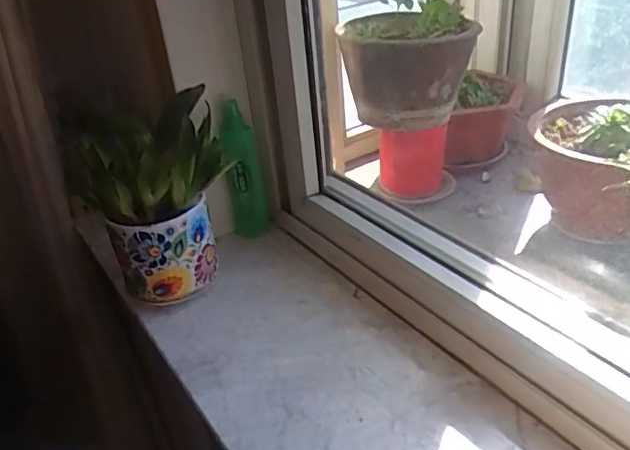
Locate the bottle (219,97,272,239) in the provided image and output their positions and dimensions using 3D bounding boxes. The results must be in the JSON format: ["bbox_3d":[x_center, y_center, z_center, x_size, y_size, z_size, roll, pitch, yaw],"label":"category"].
[{"bbox_3d":[-0.099,-0.070,0.811,0.055,0.186,0.050,-9,31,-6],"label":"bottle"}]

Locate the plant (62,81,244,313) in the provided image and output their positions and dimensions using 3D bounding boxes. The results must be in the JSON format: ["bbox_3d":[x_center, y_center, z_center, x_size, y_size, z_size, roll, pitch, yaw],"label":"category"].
[{"bbox_3d":[-0.192,-0.025,0.706,0.168,0.236,0.124,-18,33,-18],"label":"plant"}]

